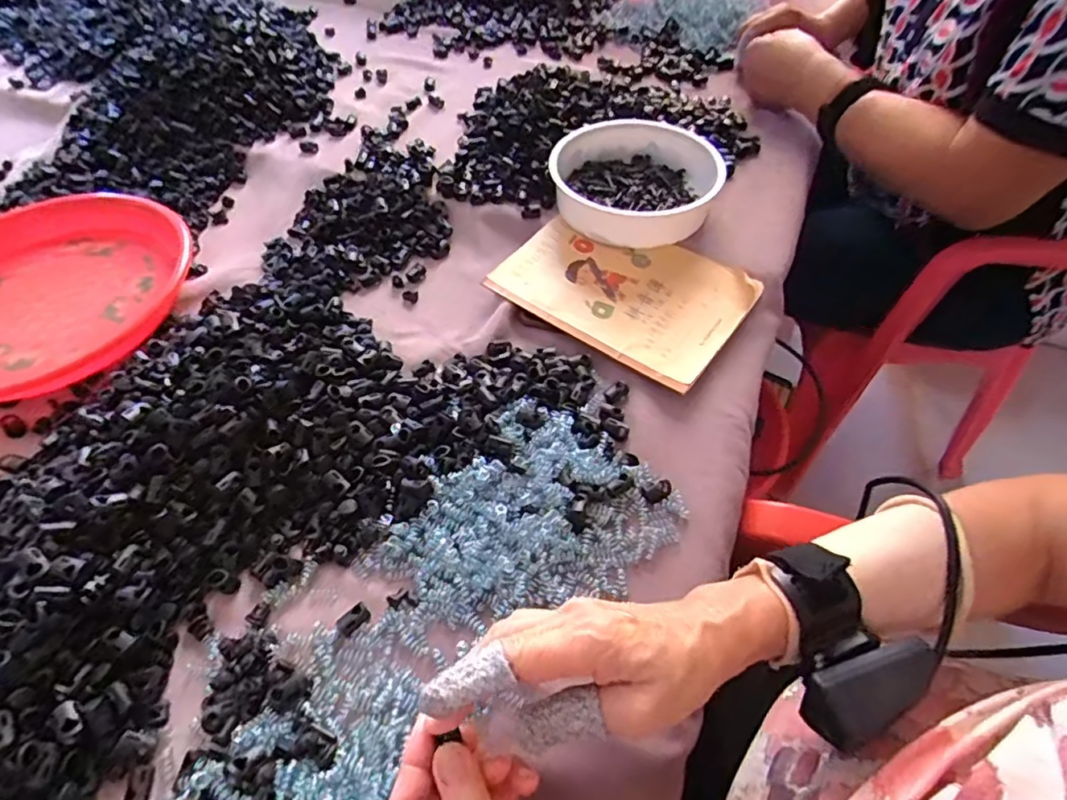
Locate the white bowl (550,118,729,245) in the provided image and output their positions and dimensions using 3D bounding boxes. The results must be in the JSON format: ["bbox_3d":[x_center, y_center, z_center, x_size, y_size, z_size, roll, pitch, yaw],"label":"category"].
[{"bbox_3d":[0.101,-0.217,0.579,0.155,0.048,0.168,0,55,0],"label":"white bowl"}]

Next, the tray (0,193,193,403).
[{"bbox_3d":[-0.437,-0.107,0.519,0.224,0.041,0.240,0,55,0],"label":"tray"}]

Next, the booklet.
[{"bbox_3d":[0.079,-0.102,0.525,0.204,0.015,0.139,31,61,21],"label":"booklet"}]

